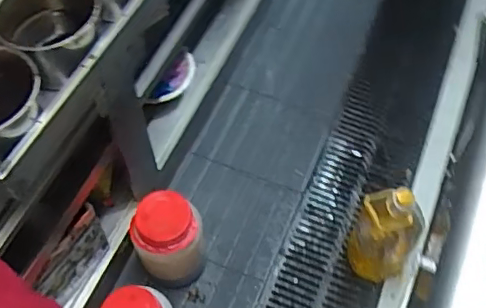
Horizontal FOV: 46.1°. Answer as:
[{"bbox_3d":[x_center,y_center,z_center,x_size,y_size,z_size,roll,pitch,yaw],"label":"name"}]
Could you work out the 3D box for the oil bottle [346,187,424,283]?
[{"bbox_3d":[0.352,0.196,1.438,0.170,0.366,0.137,28,62,17],"label":"oil bottle"}]

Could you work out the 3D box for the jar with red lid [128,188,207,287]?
[{"bbox_3d":[-0.186,0.226,1.447,0.171,0.246,0.165,0,58,0],"label":"jar with red lid"}]

